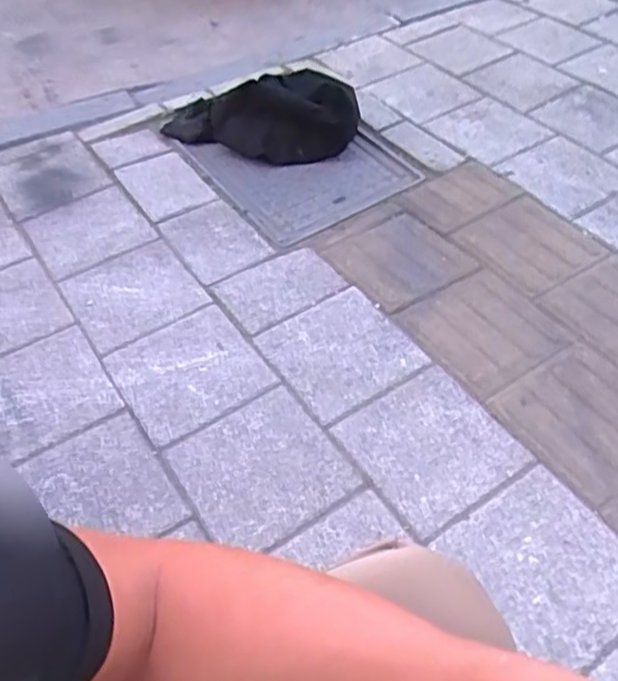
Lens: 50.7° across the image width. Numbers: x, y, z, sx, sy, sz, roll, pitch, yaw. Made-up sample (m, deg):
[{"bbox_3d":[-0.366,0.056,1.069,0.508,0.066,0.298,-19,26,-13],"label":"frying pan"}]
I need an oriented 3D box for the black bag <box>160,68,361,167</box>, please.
[{"bbox_3d":[-0.135,-0.604,1.776,0.532,0.173,0.277,5,49,8],"label":"black bag"}]

